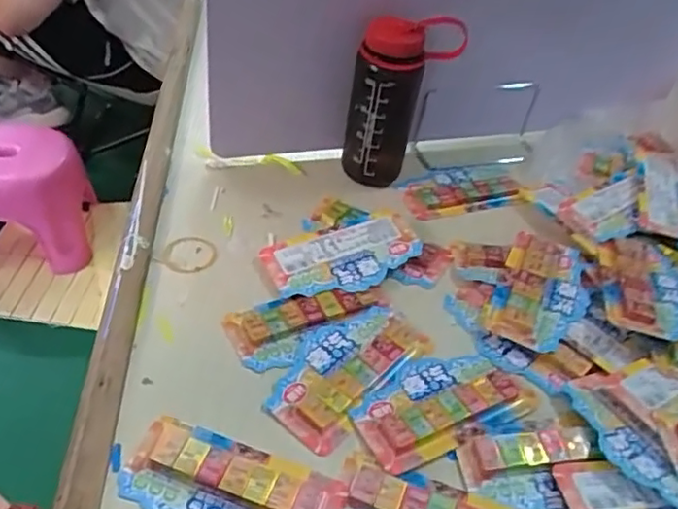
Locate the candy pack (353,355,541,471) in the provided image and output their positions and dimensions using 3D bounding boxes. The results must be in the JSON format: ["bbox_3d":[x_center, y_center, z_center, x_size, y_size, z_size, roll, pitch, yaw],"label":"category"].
[{"bbox_3d":[0.079,0.112,0.490,0.140,0.012,0.072,-19,48,-22],"label":"candy pack"}]

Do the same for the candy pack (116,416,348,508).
[{"bbox_3d":[-0.073,0.158,0.417,0.142,0.010,0.077,16,45,12],"label":"candy pack"}]

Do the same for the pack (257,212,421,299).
[{"bbox_3d":[0.004,0.001,0.587,0.141,0.016,0.078,-15,47,-19],"label":"pack"}]

